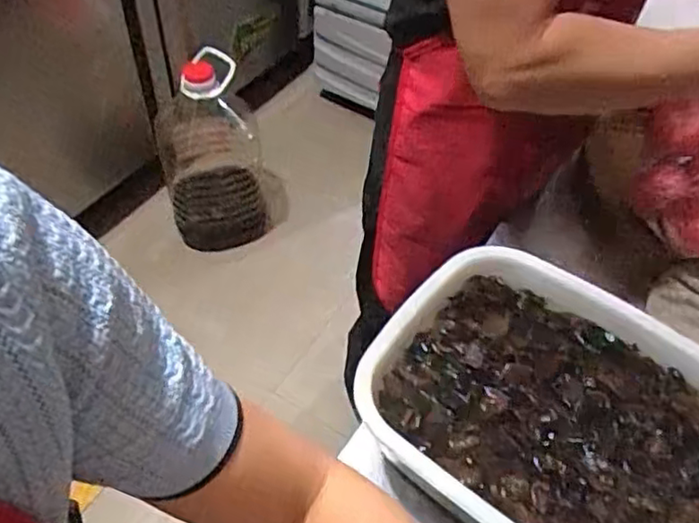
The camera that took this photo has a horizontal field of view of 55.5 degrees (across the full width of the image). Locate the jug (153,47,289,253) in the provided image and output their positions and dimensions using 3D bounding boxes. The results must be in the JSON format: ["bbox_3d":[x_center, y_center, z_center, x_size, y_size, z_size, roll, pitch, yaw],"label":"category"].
[{"bbox_3d":[-0.334,-0.268,1.732,0.295,0.514,0.266,-13,52,-12],"label":"jug"}]

